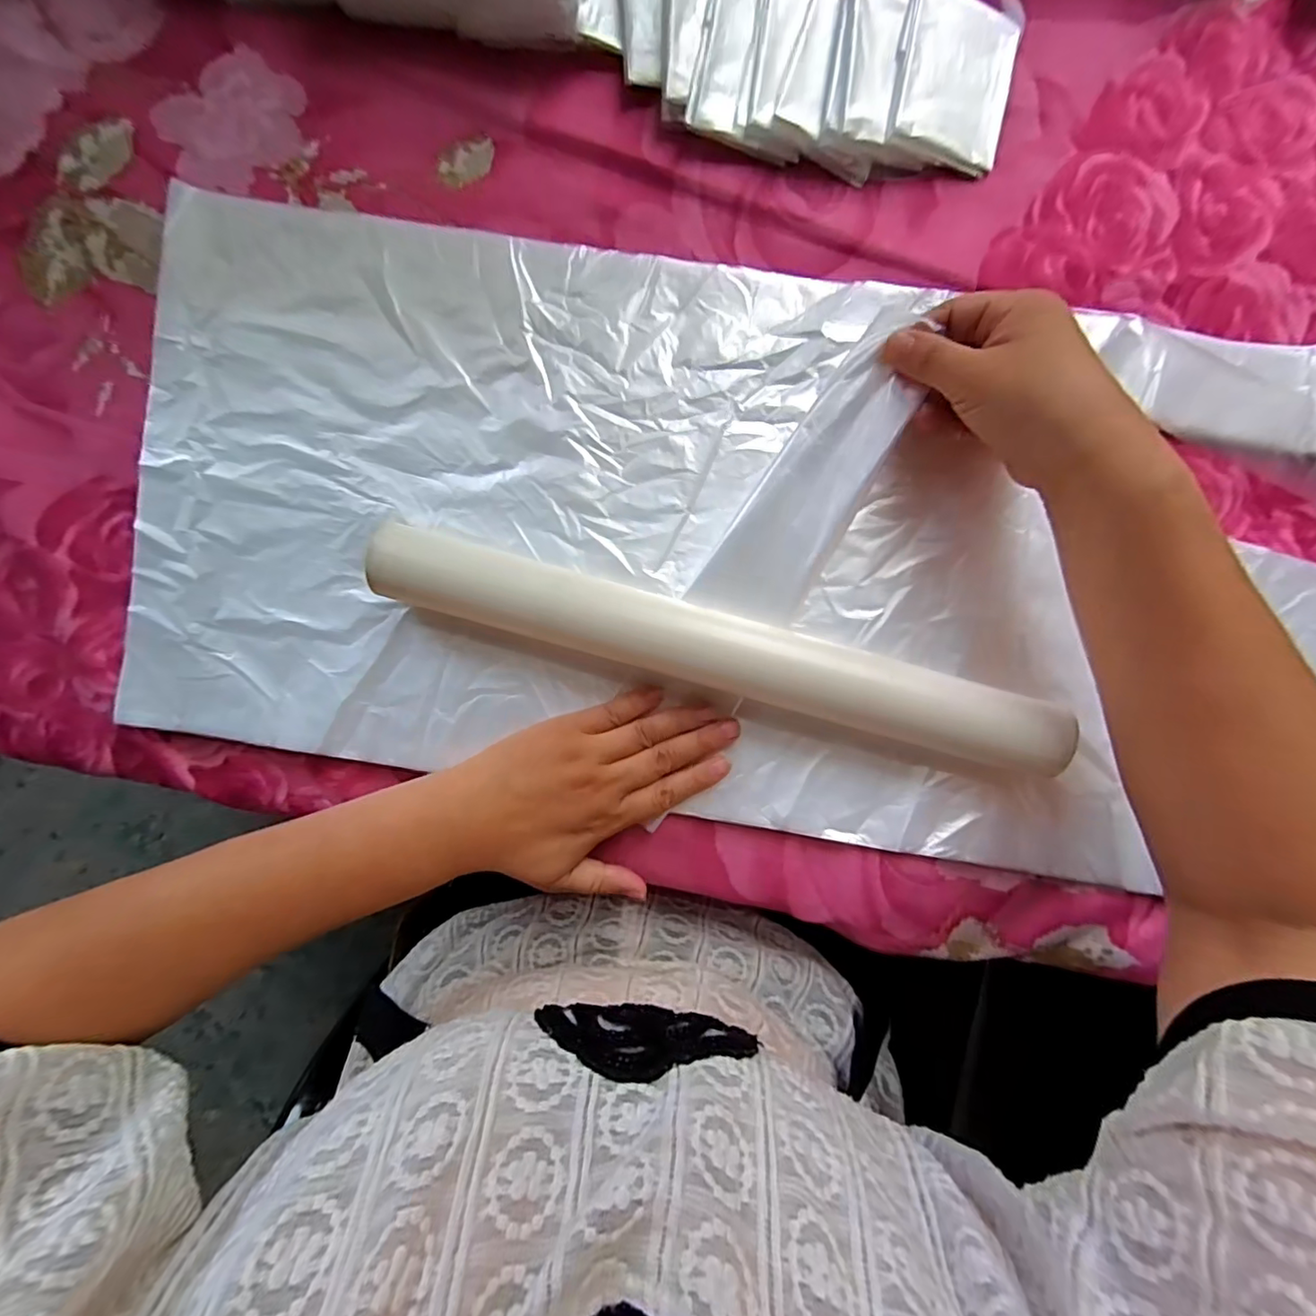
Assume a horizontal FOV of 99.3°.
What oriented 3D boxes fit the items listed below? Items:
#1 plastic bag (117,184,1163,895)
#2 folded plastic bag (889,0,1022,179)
[{"bbox_3d":[-0.010,-0.069,0.307,0.547,0.021,0.299,9,91,1],"label":"plastic bag"},{"bbox_3d":[0.164,-0.319,0.307,0.062,0.014,0.086,10,91,1],"label":"folded plastic bag"}]

